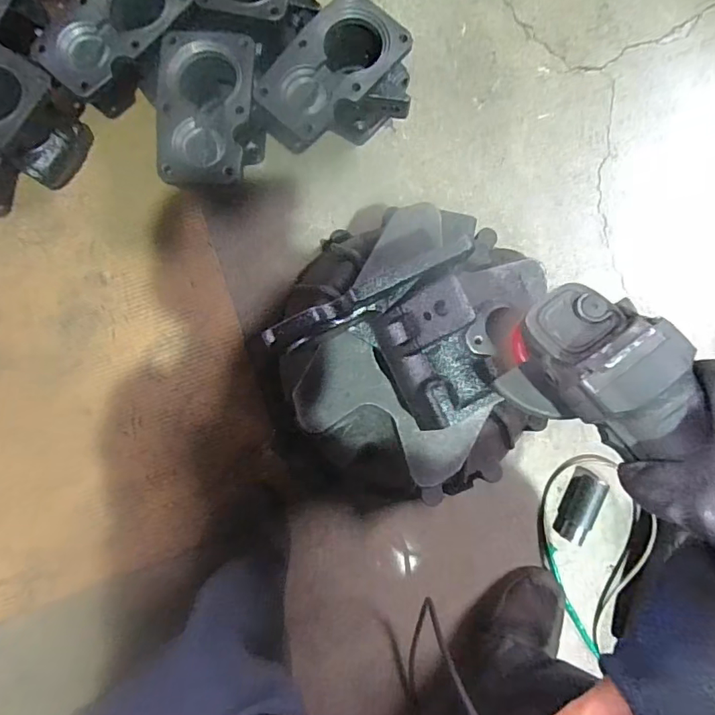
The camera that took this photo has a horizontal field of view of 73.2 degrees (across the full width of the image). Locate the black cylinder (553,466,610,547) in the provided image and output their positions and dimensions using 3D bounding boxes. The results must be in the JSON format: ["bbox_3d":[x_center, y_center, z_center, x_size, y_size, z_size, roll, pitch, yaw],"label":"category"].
[{"bbox_3d":[0.290,0.193,0.628,0.031,0.034,0.091,24,83,2],"label":"black cylinder"}]

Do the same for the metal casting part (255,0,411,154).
[{"bbox_3d":[-0.015,-0.336,0.631,0.139,0.134,0.193,40,84,3],"label":"metal casting part"}]

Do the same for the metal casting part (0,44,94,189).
[{"bbox_3d":[-0.456,-0.322,0.618,0.178,0.141,0.113,29,83,2],"label":"metal casting part"}]

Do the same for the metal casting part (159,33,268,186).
[{"bbox_3d":[-0.175,-0.296,0.574,0.122,0.062,0.175,-2,83,-2],"label":"metal casting part"}]

